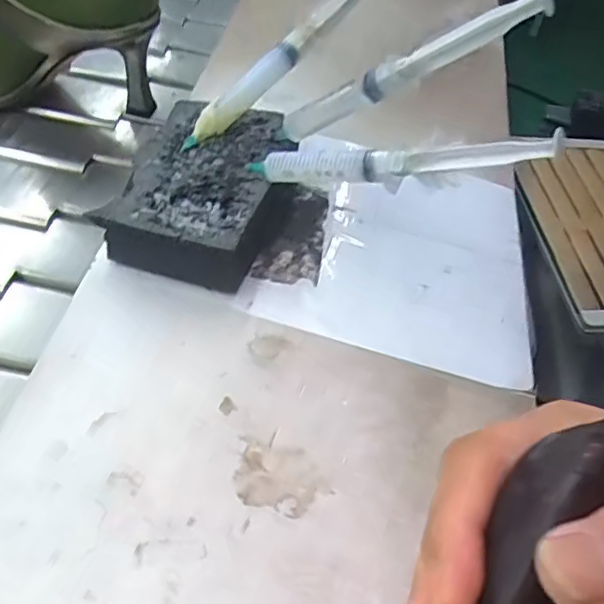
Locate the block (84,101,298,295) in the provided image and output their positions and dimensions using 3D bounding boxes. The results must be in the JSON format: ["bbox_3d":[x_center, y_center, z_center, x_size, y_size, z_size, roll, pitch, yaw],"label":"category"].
[{"bbox_3d":[-0.055,-0.067,0.349,0.084,0.037,0.129,15,51,4],"label":"block"}]

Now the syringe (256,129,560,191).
[{"bbox_3d":[0.040,-0.070,0.290,0.167,0.017,0.014,5,44,34],"label":"syringe"}]

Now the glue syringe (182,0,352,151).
[{"bbox_3d":[-0.012,-0.146,0.344,0.153,0.022,0.020,-41,58,8],"label":"glue syringe"}]

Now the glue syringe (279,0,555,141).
[{"bbox_3d":[0.049,-0.116,0.298,0.156,0.016,0.017,-9,33,47],"label":"glue syringe"}]

